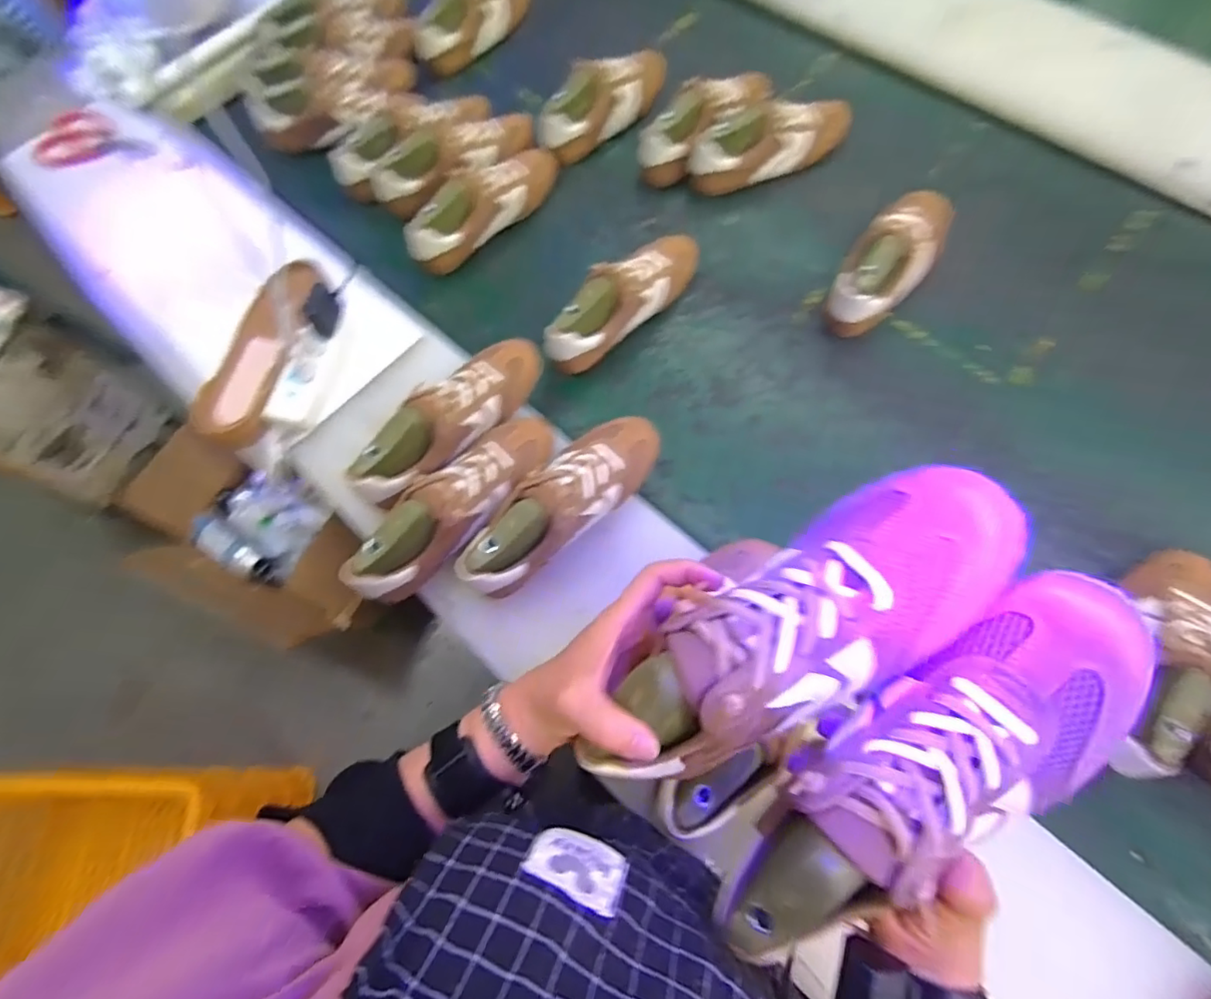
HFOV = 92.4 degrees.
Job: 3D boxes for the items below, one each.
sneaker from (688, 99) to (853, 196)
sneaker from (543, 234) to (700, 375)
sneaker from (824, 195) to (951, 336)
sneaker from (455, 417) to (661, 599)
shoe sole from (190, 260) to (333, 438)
[{"bbox_3d":[0.246,-0.536,0.863,0.263,0.080,0.076,-28,72,-8],"label":"sneaker"},{"bbox_3d":[0.023,-0.269,0.766,0.255,0.088,0.072,-42,75,-12],"label":"sneaker"},{"bbox_3d":[0.374,-0.316,0.762,0.091,0.083,0.220,39,76,13],"label":"sneaker"},{"bbox_3d":[-0.043,-0.003,0.605,0.079,0.085,0.251,42,78,15],"label":"sneaker"},{"bbox_3d":[-0.435,-0.193,0.728,0.100,0.022,0.248,13,72,7],"label":"shoe sole"}]

